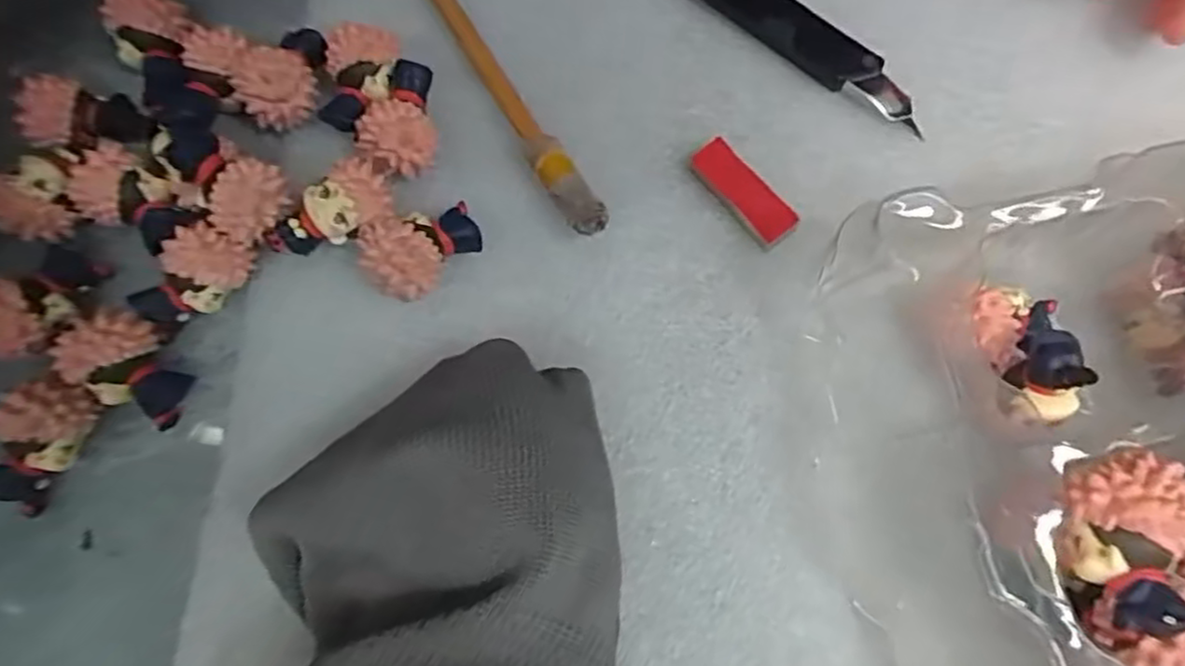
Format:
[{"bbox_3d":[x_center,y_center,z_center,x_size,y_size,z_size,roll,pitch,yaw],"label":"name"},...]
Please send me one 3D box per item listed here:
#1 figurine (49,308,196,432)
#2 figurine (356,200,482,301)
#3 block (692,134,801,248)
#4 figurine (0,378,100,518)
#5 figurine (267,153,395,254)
[{"bbox_3d":[-0.112,0.008,0.173,0.025,0.018,0.020,26,73,8],"label":"figurine"},{"bbox_3d":[-0.043,-0.020,0.180,0.029,0.022,0.020,-26,74,-9],"label":"figurine"},{"bbox_3d":[0.041,-0.038,0.194,0.011,0.008,0.033,-36,76,-12],"label":"block"},{"bbox_3d":[-0.131,0.026,0.166,0.015,0.018,0.030,30,74,9],"label":"figurine"},{"bbox_3d":[-0.066,-0.030,0.178,0.032,0.011,0.015,-31,79,3],"label":"figurine"}]

